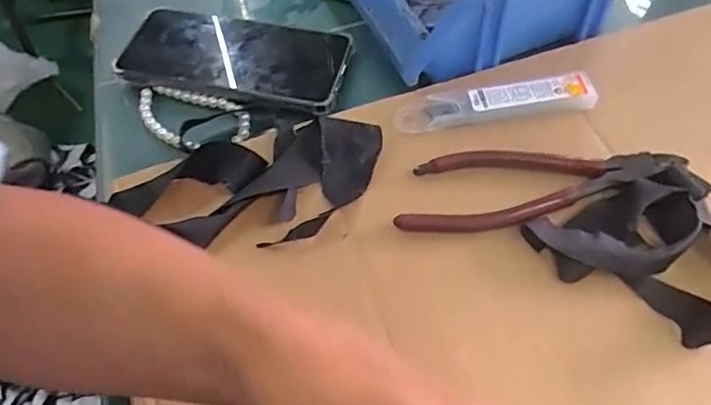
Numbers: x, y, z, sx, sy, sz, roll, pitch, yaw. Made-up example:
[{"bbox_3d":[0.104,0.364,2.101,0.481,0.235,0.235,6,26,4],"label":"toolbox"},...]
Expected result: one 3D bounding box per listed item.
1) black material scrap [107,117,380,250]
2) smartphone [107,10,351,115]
[{"bbox_3d":[-0.056,-0.010,0.324,0.152,0.022,0.080,-24,59,-12],"label":"black material scrap"},{"bbox_3d":[-0.088,-0.108,0.397,0.161,0.013,0.081,9,58,9],"label":"smartphone"}]

